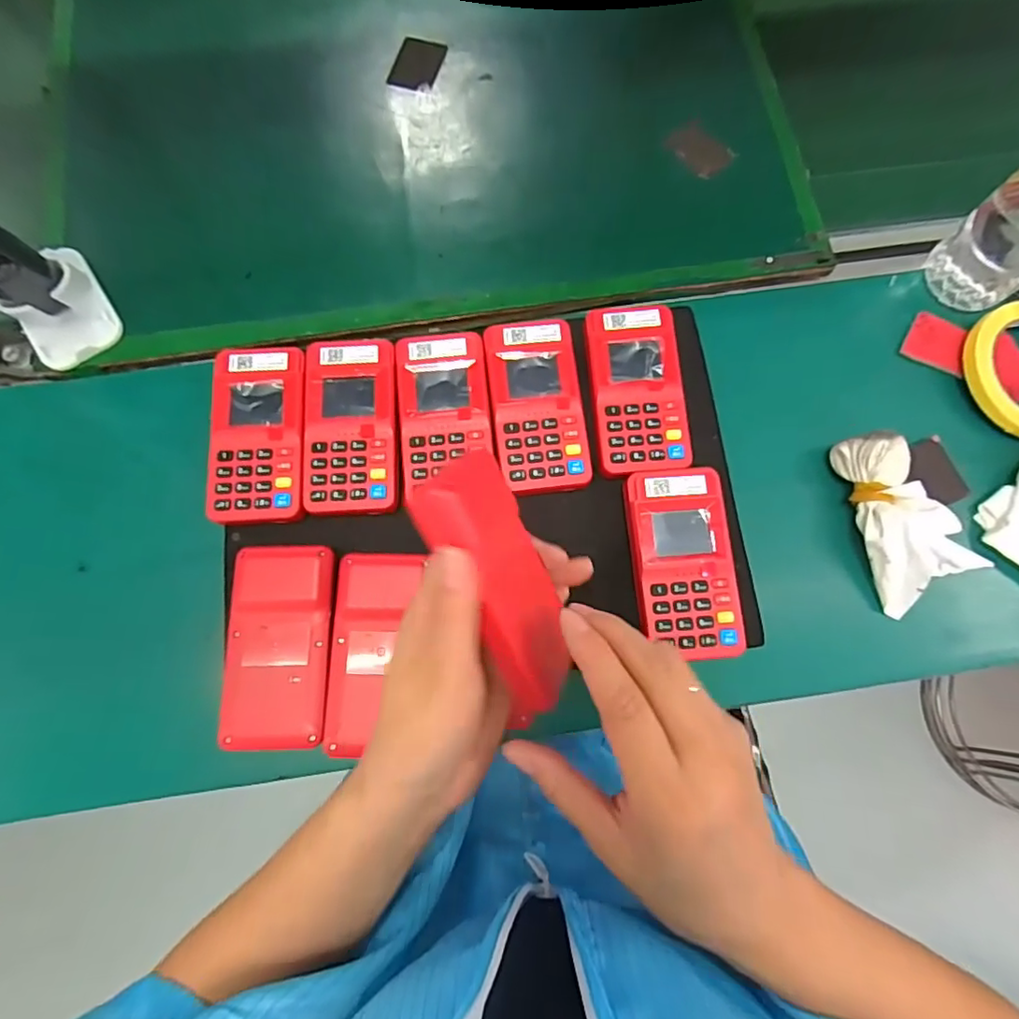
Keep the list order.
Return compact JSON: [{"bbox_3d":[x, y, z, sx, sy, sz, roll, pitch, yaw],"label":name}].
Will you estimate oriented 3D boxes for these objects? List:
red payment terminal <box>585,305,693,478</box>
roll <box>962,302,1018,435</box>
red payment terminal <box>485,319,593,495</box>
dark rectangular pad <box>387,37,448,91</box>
[{"bbox_3d":[0.087,-0.082,0.389,0.060,0.022,0.120,-4,75,-2],"label":"red payment terminal"},{"bbox_3d":[0.373,-0.100,0.394,0.100,0.018,0.100,0,75,-1],"label":"roll"},{"bbox_3d":[0.019,-0.070,0.390,0.060,0.022,0.121,-6,76,-2],"label":"red payment terminal"},{"bbox_3d":[-0.078,-0.372,0.469,0.037,0.004,0.048,16,80,3],"label":"dark rectangular pad"}]

